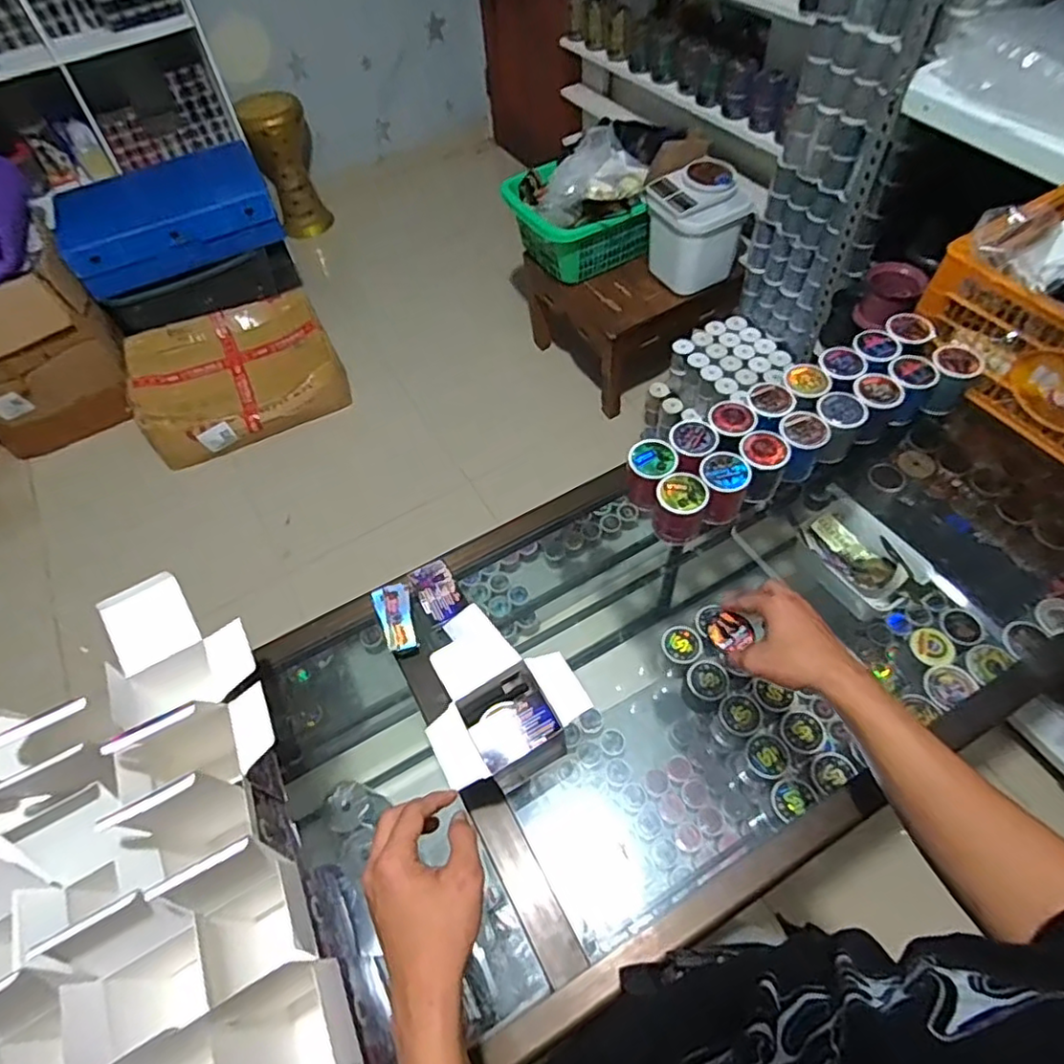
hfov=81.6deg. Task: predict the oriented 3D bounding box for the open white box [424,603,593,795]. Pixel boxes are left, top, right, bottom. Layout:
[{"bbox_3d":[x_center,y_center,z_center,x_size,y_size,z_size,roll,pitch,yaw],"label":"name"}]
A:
[{"bbox_3d":[-0.040,0.145,0.578,0.134,0.084,0.190,-28,60,-14],"label":"open white box"}]

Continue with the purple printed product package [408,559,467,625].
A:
[{"bbox_3d":[-0.103,0.063,0.673,0.044,0.008,0.069,-26,59,-12],"label":"purple printed product package"}]

